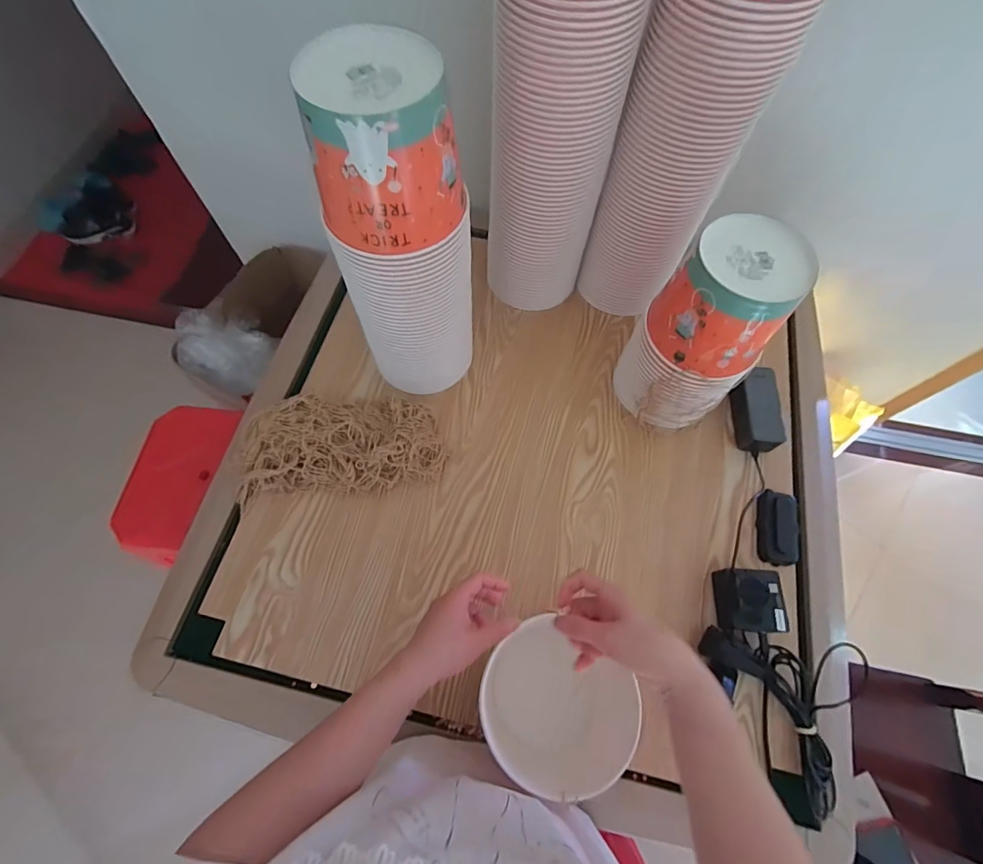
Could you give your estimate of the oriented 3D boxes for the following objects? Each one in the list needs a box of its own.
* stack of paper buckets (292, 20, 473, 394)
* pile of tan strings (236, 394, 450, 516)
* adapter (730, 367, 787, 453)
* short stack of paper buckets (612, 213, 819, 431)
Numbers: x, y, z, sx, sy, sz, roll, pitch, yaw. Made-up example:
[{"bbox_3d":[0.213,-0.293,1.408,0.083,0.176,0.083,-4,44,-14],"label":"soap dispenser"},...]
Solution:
[{"bbox_3d":[-0.105,-0.213,0.572,0.153,0.436,0.133,-10,66,-6],"label":"stack of paper buckets"},{"bbox_3d":[-0.220,0.016,0.673,0.299,0.062,0.150,-1,66,-2],"label":"pile of tan strings"},{"bbox_3d":[0.418,-0.032,0.709,0.055,0.060,0.125,4,66,0],"label":"adapter"},{"bbox_3d":[0.281,-0.121,0.620,0.154,0.293,0.140,37,70,14],"label":"short stack of paper buckets"}]

